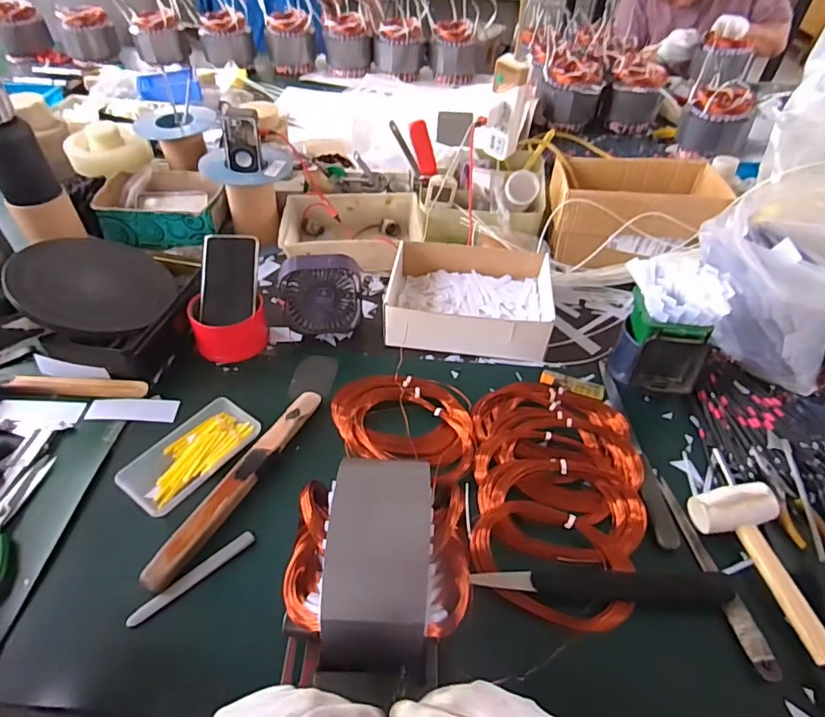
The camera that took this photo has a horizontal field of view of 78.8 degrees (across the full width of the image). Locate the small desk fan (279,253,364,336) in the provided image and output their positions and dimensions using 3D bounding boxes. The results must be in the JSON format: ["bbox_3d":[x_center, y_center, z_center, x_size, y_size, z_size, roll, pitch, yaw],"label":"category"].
[{"bbox_3d":[-0.136,-0.096,0.746,0.115,0.123,0.050,-10,26,-13],"label":"small desk fan"}]

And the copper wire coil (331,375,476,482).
[{"bbox_3d":[-0.012,0.077,0.645,0.186,0.026,0.130,11,47,8],"label":"copper wire coil"}]

